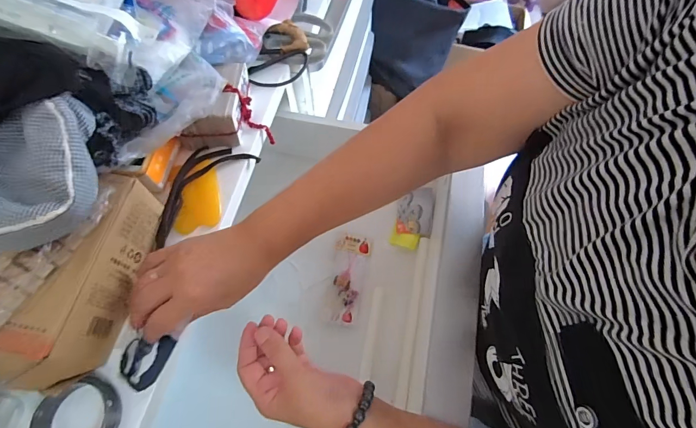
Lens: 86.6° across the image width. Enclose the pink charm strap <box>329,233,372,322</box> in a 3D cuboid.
[{"bbox_3d":[0.001,0.094,0.550,0.050,0.004,0.132,7,64,5],"label":"pink charm strap"}]

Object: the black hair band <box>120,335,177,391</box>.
[{"bbox_3d":[-0.189,0.134,0.344,0.049,0.016,0.048,-1,64,1],"label":"black hair band"}]

